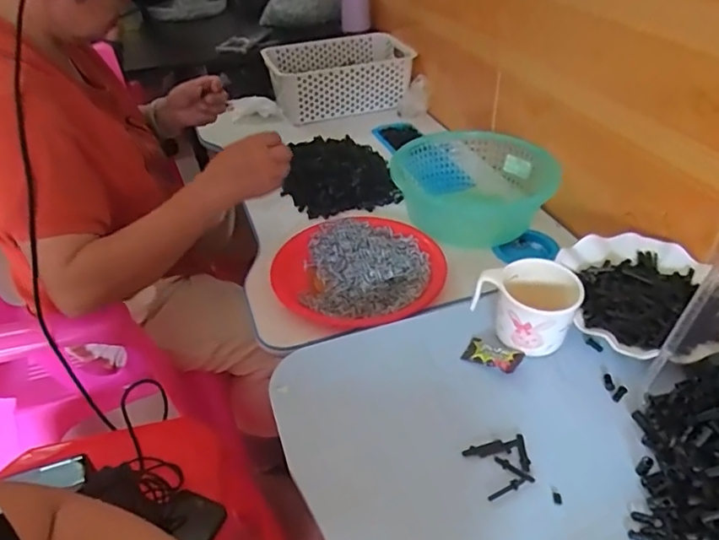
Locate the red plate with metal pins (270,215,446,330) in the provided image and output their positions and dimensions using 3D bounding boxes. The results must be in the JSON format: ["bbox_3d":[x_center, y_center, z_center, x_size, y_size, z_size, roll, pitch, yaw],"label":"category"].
[{"bbox_3d":[0.002,-0.002,0.736,0.231,0.034,0.216,-2,39,2],"label":"red plate with metal pins"}]

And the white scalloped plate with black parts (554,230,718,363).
[{"bbox_3d":[0.303,0.025,0.571,0.181,0.036,0.181,-2,39,2],"label":"white scalloped plate with black parts"}]

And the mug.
[{"bbox_3d":[0.164,0.036,0.538,0.097,0.073,0.081,17,43,24],"label":"mug"}]

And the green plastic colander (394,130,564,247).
[{"bbox_3d":[0.177,-0.128,0.824,0.202,0.095,0.210,-2,39,2],"label":"green plastic colander"}]

